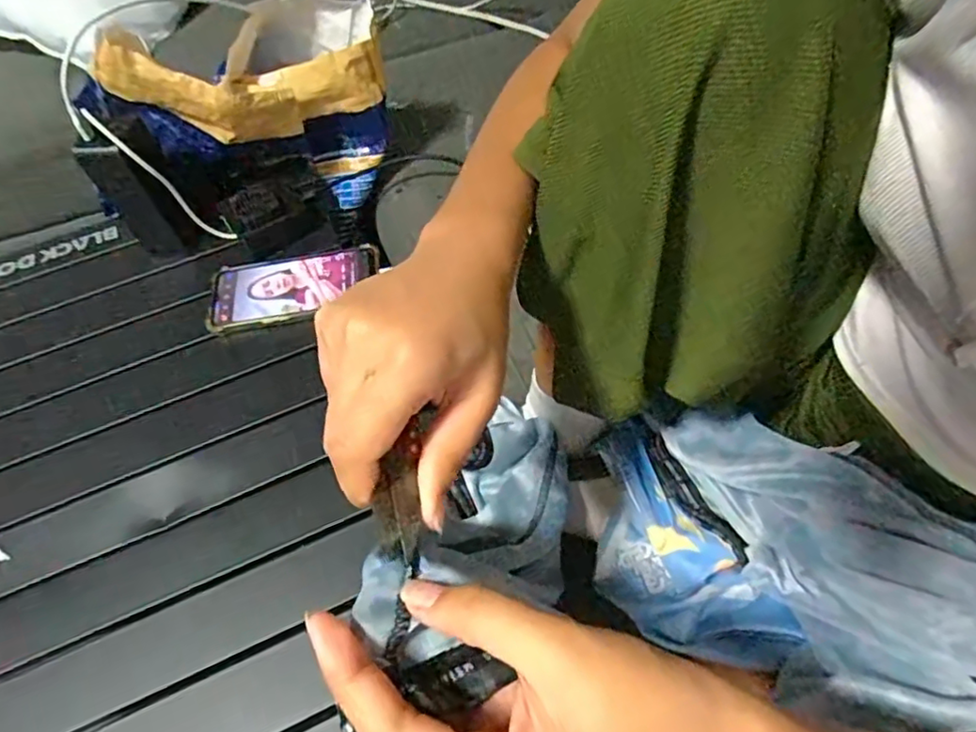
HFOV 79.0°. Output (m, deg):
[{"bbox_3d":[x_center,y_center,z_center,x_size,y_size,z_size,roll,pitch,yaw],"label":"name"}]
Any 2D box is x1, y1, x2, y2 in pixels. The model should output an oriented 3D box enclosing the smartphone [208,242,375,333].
[{"bbox_3d":[-0.192,-0.083,0.588,0.167,0.013,0.081,-16,54,-6],"label":"smartphone"}]

